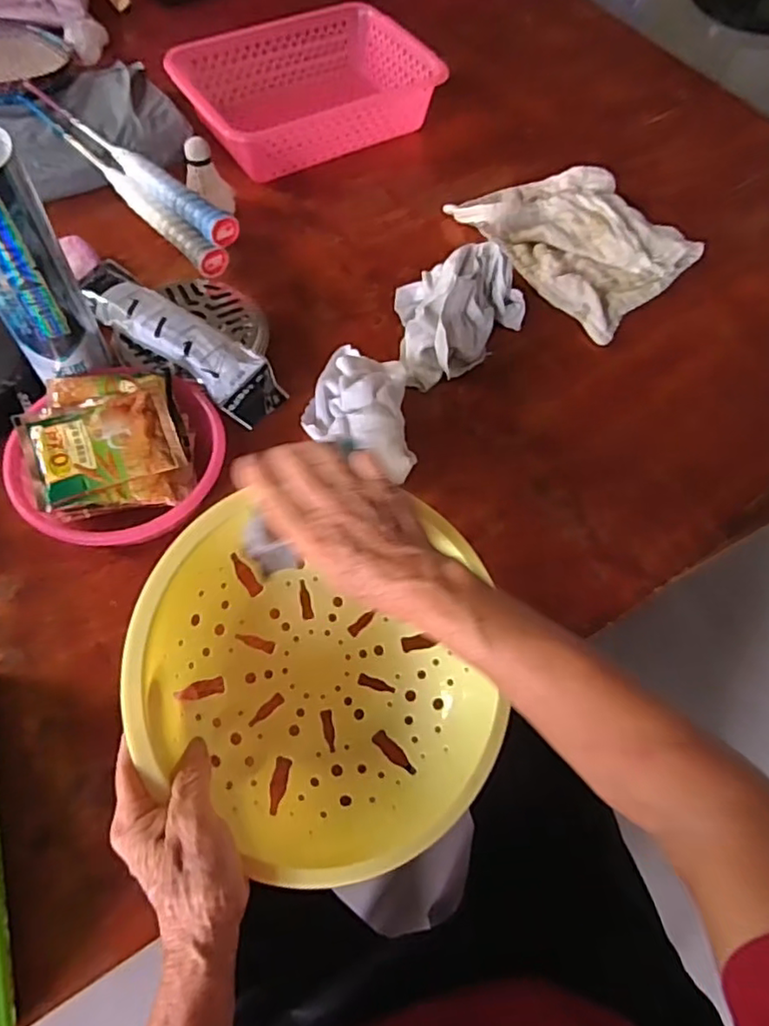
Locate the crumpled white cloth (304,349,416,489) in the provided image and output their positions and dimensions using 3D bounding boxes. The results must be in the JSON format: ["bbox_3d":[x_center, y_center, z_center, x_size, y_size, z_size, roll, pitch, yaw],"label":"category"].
[{"bbox_3d":[-0.027,-0.102,0.574,0.093,0.048,0.162,-4,63,-5],"label":"crumpled white cloth"}]

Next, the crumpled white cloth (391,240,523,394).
[{"bbox_3d":[0.081,-0.202,0.626,0.128,0.065,0.135,-3,63,-4],"label":"crumpled white cloth"}]

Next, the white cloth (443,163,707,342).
[{"bbox_3d":[0.228,-0.324,0.716,0.186,0.029,0.242,-33,69,-18],"label":"white cloth"}]

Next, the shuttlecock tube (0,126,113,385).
[{"bbox_3d":[-0.279,-0.188,0.480,0.066,0.192,0.060,-28,67,-16],"label":"shuttlecock tube"}]

